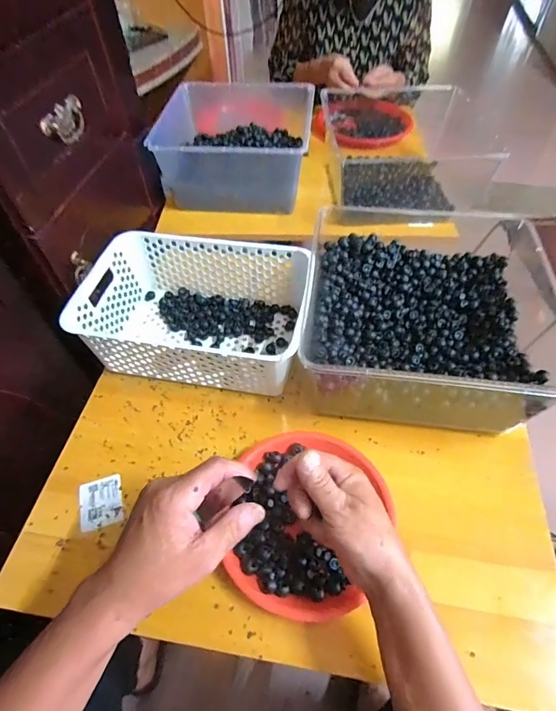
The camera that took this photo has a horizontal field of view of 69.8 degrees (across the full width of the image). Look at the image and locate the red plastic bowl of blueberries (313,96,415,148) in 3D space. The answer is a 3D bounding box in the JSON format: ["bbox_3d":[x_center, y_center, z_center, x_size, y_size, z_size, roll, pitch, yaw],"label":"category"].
[{"bbox_3d":[0.224,-0.614,1.038,0.243,0.049,0.213,6,53,6],"label":"red plastic bowl of blueberries"}]

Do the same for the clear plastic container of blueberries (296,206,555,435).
[{"bbox_3d":[0.177,-0.040,0.545,0.271,0.144,0.274,7,53,6],"label":"clear plastic container of blueberries"}]

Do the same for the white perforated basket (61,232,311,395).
[{"bbox_3d":[-0.112,-0.062,0.587,0.301,0.113,0.203,7,53,6],"label":"white perforated basket"}]

